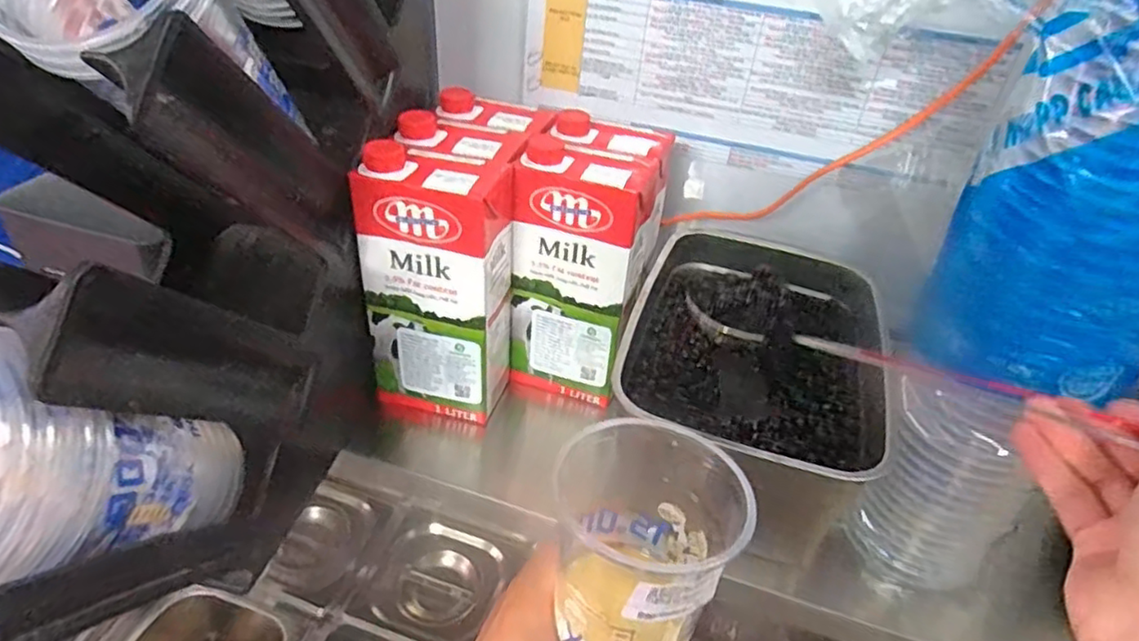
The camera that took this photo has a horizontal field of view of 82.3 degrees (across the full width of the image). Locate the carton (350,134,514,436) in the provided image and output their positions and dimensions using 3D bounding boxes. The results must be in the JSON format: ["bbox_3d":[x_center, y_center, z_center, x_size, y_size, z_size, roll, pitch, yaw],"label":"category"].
[{"bbox_3d":[-0.093,-0.023,0.485,0.095,0.204,0.073,13,38,9],"label":"carton"}]

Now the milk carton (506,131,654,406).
[{"bbox_3d":[0.007,-0.035,0.514,0.094,0.200,0.073,12,37,8],"label":"milk carton"}]

